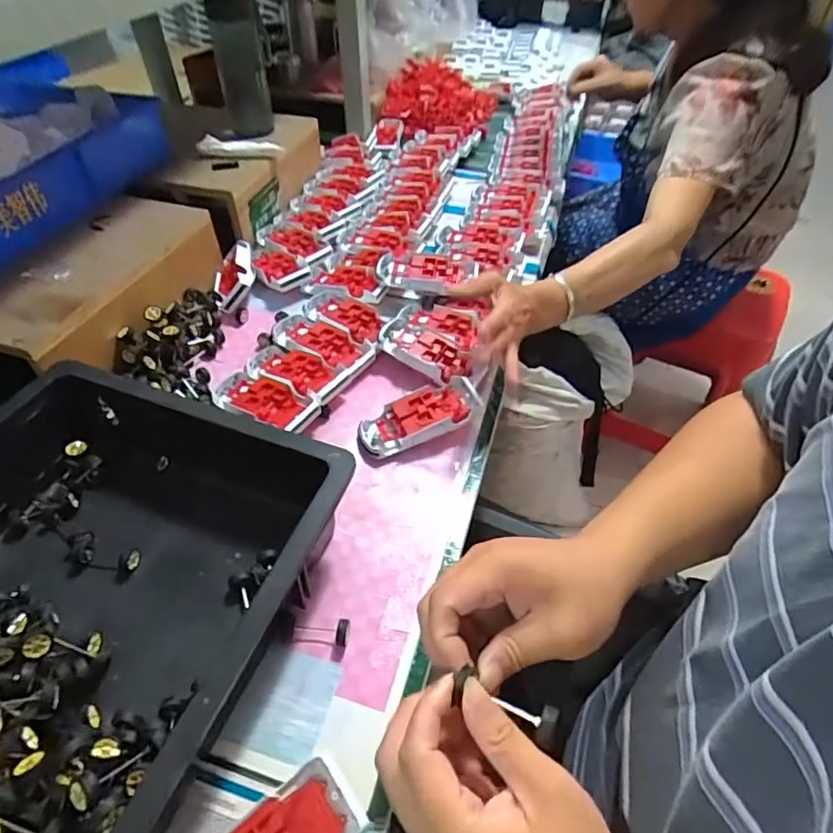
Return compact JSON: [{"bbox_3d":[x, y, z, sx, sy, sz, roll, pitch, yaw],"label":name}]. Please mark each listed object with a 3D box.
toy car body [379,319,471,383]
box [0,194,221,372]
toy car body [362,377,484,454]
[{"bbox_3d":[0.011,-0.080,0.617,0.109,0.023,0.055,27,53,20],"label":"toy car body"},{"bbox_3d":[-0.374,-0.154,0.633,0.147,0.089,0.297,12,50,11],"label":"box"},{"bbox_3d":[0.004,-0.001,0.557,0.133,0.021,0.056,-25,54,-7],"label":"toy car body"}]

